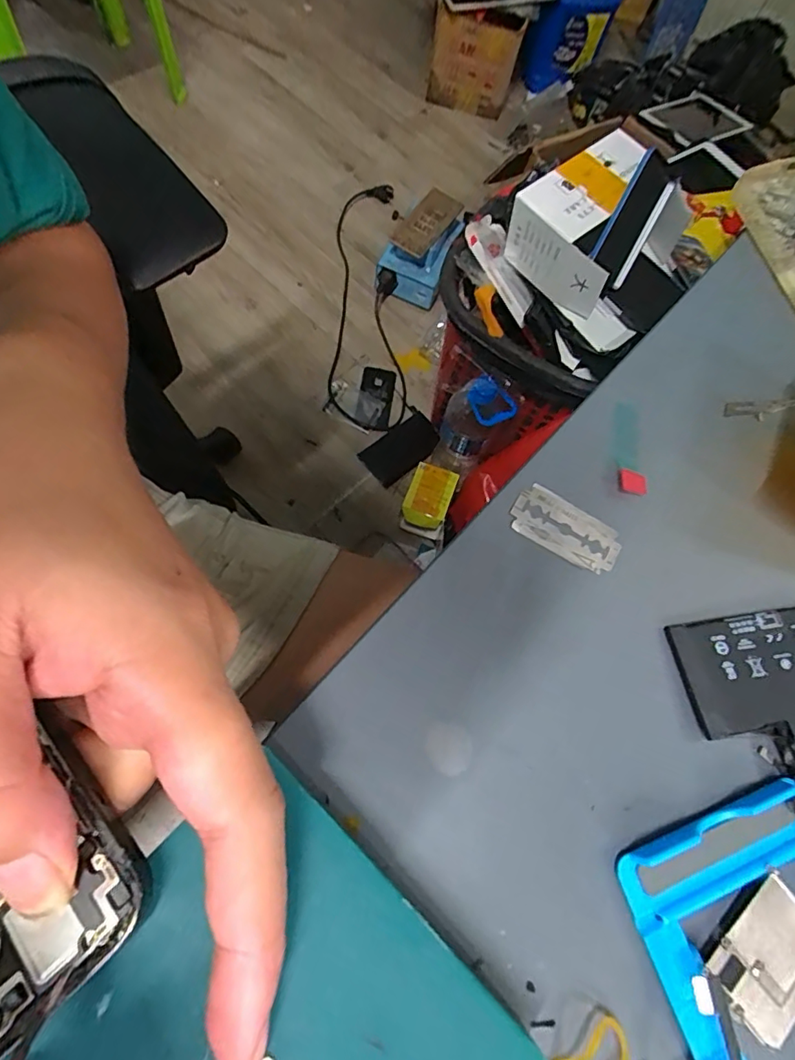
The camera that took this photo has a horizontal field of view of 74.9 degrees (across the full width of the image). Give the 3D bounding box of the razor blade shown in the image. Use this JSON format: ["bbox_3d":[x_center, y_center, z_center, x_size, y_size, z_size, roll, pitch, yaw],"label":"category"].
[{"bbox_3d":[0.063,0.000,0.195,0.042,0.004,0.022,30,71,4],"label":"razor blade"}]

